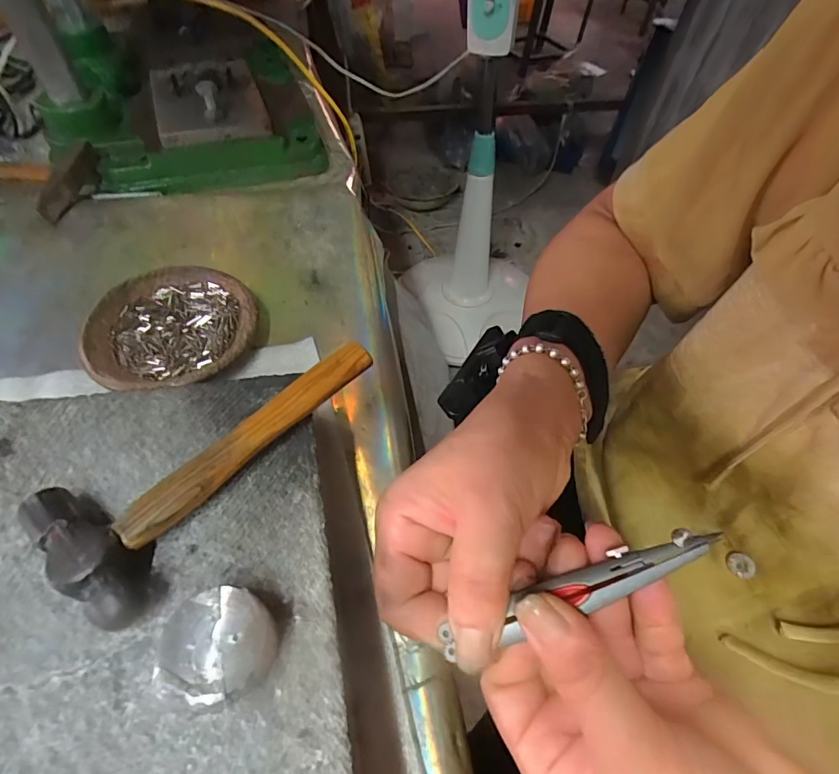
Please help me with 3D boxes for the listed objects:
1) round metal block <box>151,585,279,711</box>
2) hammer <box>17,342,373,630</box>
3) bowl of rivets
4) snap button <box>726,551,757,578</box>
[{"bbox_3d":[-0.068,0.090,0.158,0.036,0.021,0.034,2,55,-3],"label":"round metal block"},{"bbox_3d":[-0.092,0.021,0.205,0.062,0.022,0.150,28,58,15],"label":"hammer"},{"bbox_3d":[-0.171,-0.041,0.317,0.108,0.020,0.110,-11,57,-11],"label":"bowl of rivets"},{"bbox_3d":[0.165,0.091,0.232,0.012,0.004,0.013,-5,70,37],"label":"snap button"}]

